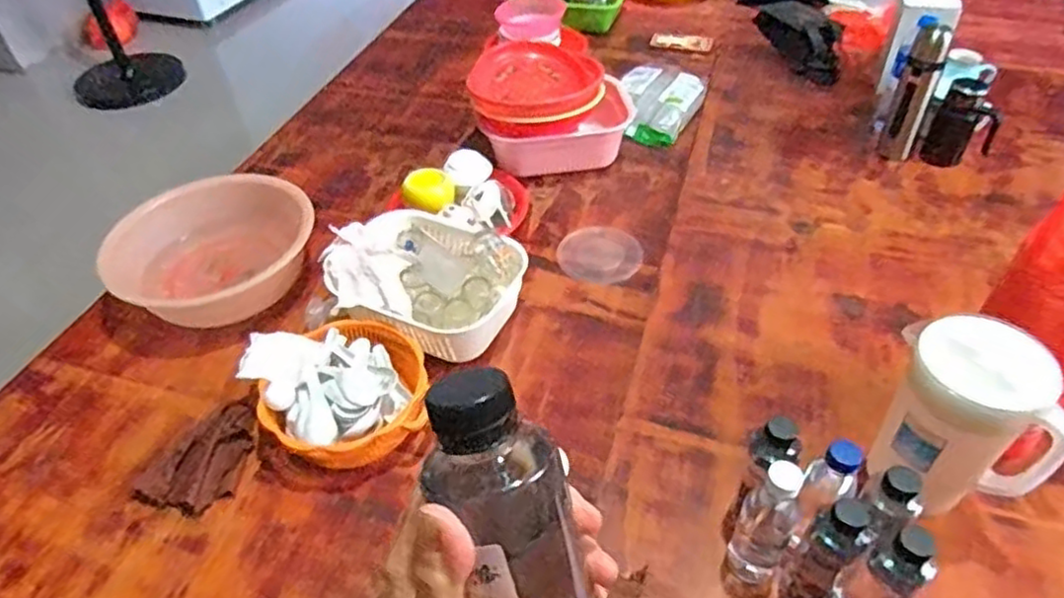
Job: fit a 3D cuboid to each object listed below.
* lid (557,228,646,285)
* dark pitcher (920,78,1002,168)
[{"bbox_3d":[0.120,-0.076,1.202,0.145,0.009,0.140,-3,44,2],"label":"lid"},{"bbox_3d":[0.800,-0.316,1.271,0.105,0.146,0.066,23,51,26],"label":"dark pitcher"}]

